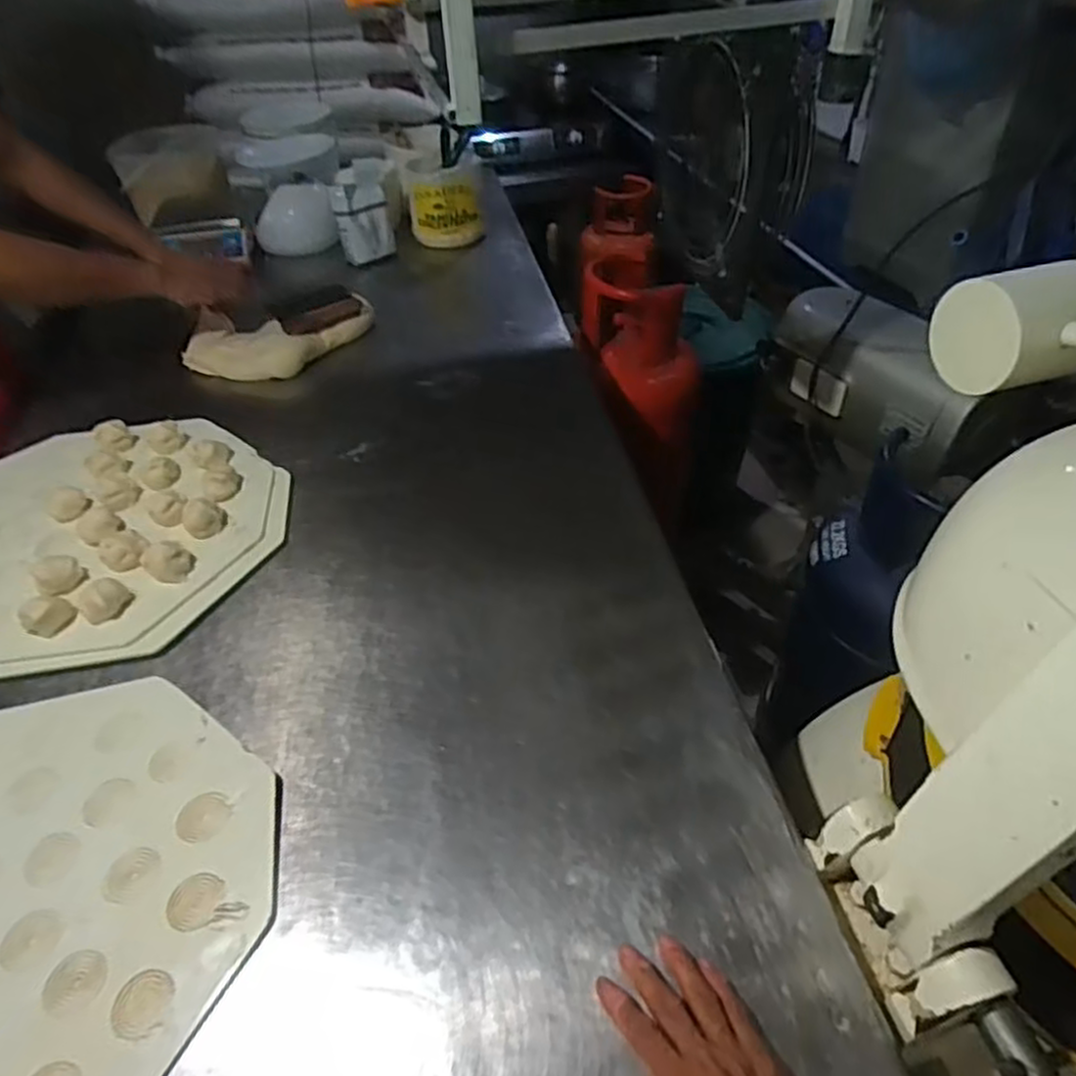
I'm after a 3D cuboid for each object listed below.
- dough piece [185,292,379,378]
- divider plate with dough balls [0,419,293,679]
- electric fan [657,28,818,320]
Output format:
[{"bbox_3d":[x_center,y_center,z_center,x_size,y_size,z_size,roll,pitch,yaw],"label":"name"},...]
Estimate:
[{"bbox_3d":[-0.430,-0.327,1.209,0.302,0.057,0.145,-6,43,-4],"label":"dough piece"},{"bbox_3d":[-0.581,-0.008,0.879,0.533,0.051,0.393,-8,43,-6],"label":"divider plate with dough balls"},{"bbox_3d":[0.251,-0.545,1.032,0.083,0.300,0.402,-10,44,-8],"label":"electric fan"}]

